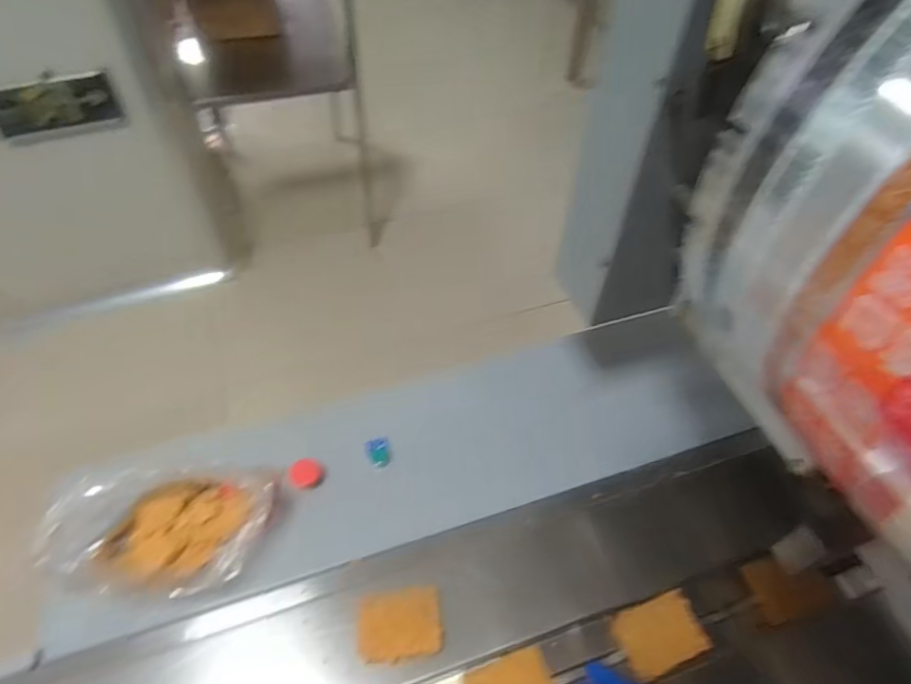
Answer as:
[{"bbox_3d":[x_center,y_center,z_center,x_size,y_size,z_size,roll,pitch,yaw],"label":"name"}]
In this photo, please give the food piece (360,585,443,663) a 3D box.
[{"bbox_3d":[-0.060,0.303,0.629,0.087,0.011,0.067,-11,72,1],"label":"food piece"}]

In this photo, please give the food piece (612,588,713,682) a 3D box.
[{"bbox_3d":[0.232,0.331,0.666,0.090,0.009,0.070,-31,63,9],"label":"food piece"}]

